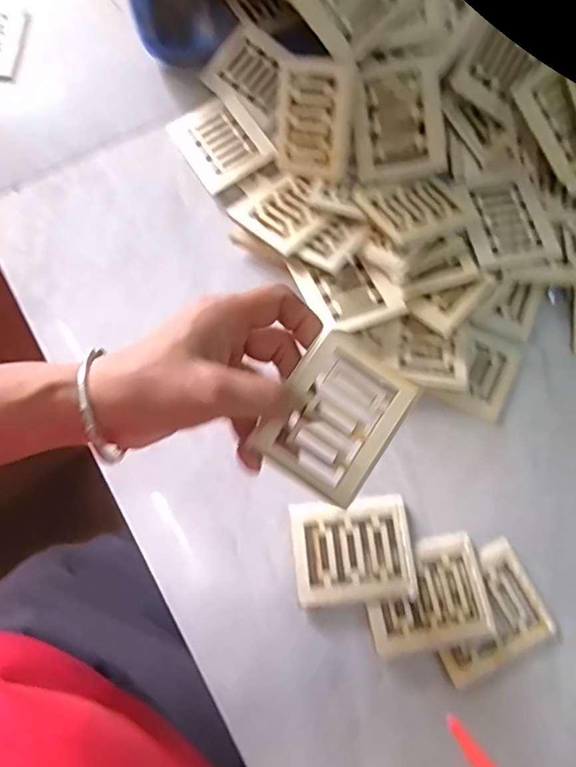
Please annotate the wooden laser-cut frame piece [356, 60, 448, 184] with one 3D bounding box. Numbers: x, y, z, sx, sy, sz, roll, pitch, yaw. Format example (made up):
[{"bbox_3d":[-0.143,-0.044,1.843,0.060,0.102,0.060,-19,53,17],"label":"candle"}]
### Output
[{"bbox_3d":[0.086,-0.202,0.402,0.066,0.011,0.079,-2,111,16],"label":"wooden laser-cut frame piece"}]

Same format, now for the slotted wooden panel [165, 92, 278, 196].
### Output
[{"bbox_3d":[-0.057,-0.210,0.452,0.068,0.006,0.082,-33,76,-4],"label":"slotted wooden panel"}]

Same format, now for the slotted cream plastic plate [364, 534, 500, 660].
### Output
[{"bbox_3d":[0.093,0.142,0.351,0.080,0.006,0.066,-9,73,-5],"label":"slotted cream plastic plate"}]

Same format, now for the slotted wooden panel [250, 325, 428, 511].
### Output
[{"bbox_3d":[0.027,0.019,0.287,0.065,0.004,0.079,34,86,-2],"label":"slotted wooden panel"}]

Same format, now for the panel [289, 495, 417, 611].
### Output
[{"bbox_3d":[0.045,0.115,0.358,0.080,0.007,0.068,-4,72,-3],"label":"panel"}]

